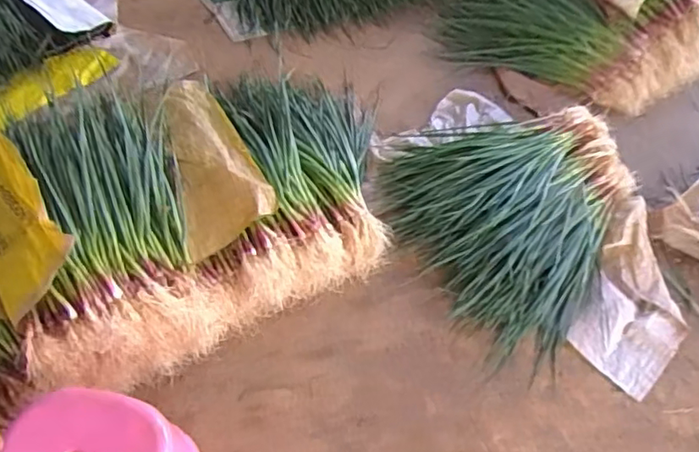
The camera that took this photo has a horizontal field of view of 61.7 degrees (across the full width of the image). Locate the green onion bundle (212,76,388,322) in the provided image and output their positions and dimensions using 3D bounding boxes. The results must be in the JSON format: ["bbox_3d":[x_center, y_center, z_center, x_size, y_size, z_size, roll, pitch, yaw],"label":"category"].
[{"bbox_3d":[-0.107,-0.190,1.631,0.454,0.155,0.839,-10,52,-9],"label":"green onion bundle"}]

